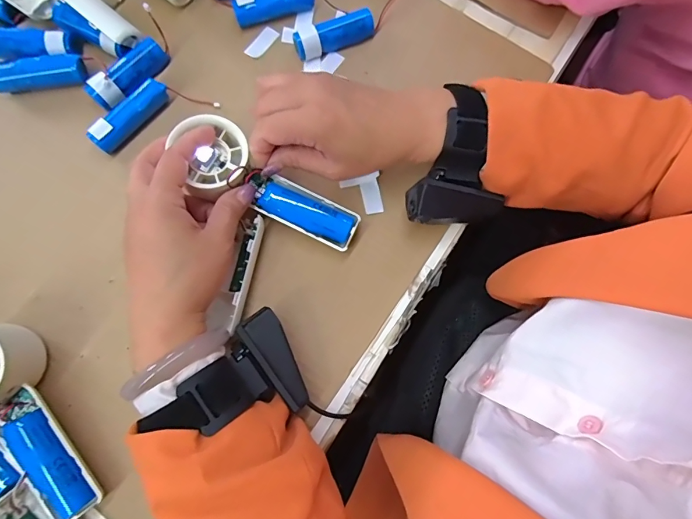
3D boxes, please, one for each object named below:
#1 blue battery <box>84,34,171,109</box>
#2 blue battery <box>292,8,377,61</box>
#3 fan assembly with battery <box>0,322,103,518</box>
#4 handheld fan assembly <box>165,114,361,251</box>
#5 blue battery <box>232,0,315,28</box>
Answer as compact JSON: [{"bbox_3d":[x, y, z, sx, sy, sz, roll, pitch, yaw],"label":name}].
[{"bbox_3d":[-0.187,-0.160,0.359,0.022,0.023,0.073,41,78,10],"label":"blue battery"},{"bbox_3d":[-0.010,-0.201,0.375,0.073,0.025,0.020,-23,76,-7],"label":"blue battery"},{"bbox_3d":[-0.214,0.106,0.278,0.141,0.057,0.055,43,79,10],"label":"fan assembly with battery"},{"bbox_3d":[-0.060,-0.053,0.316,0.147,0.027,0.050,33,78,-10],"label":"handheld fan assembly"},{"bbox_3d":[-0.065,-0.236,0.381,0.073,0.024,0.025,-15,75,-5],"label":"blue battery"}]

